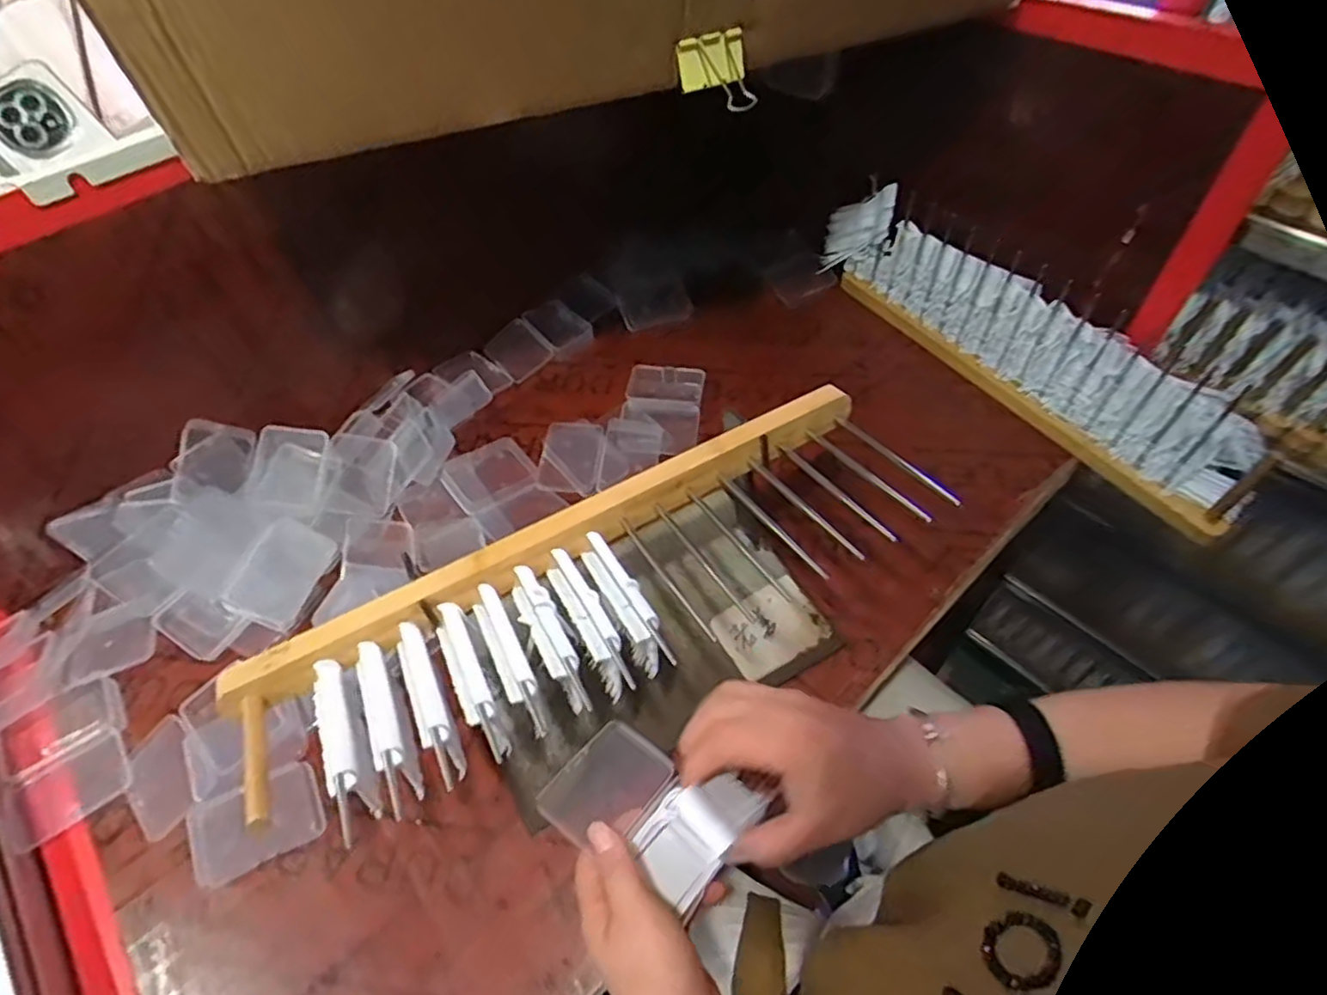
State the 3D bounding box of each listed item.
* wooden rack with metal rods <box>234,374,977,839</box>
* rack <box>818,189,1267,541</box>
[{"bbox_3d":[-0.040,0.071,0.473,0.486,0.061,0.144,-25,57,-14],"label":"wooden rack with metal rods"},{"bbox_3d":[0.368,-0.176,0.713,0.058,0.113,0.524,-30,58,-17],"label":"rack"}]

